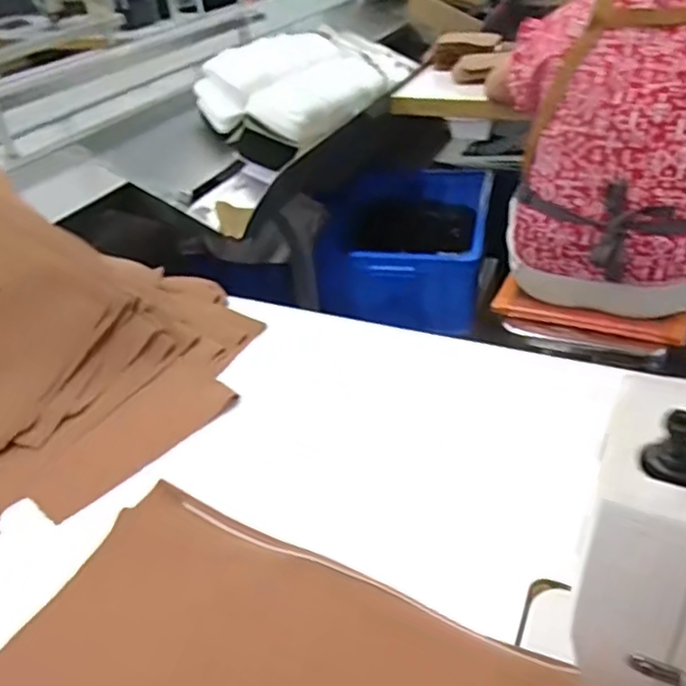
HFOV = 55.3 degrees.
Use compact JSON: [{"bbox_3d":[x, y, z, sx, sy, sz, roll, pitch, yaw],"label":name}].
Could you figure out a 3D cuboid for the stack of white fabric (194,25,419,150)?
[{"bbox_3d":[-0.076,-0.530,1.340,0.226,0.145,0.404,21,43,32],"label":"stack of white fabric"}]

